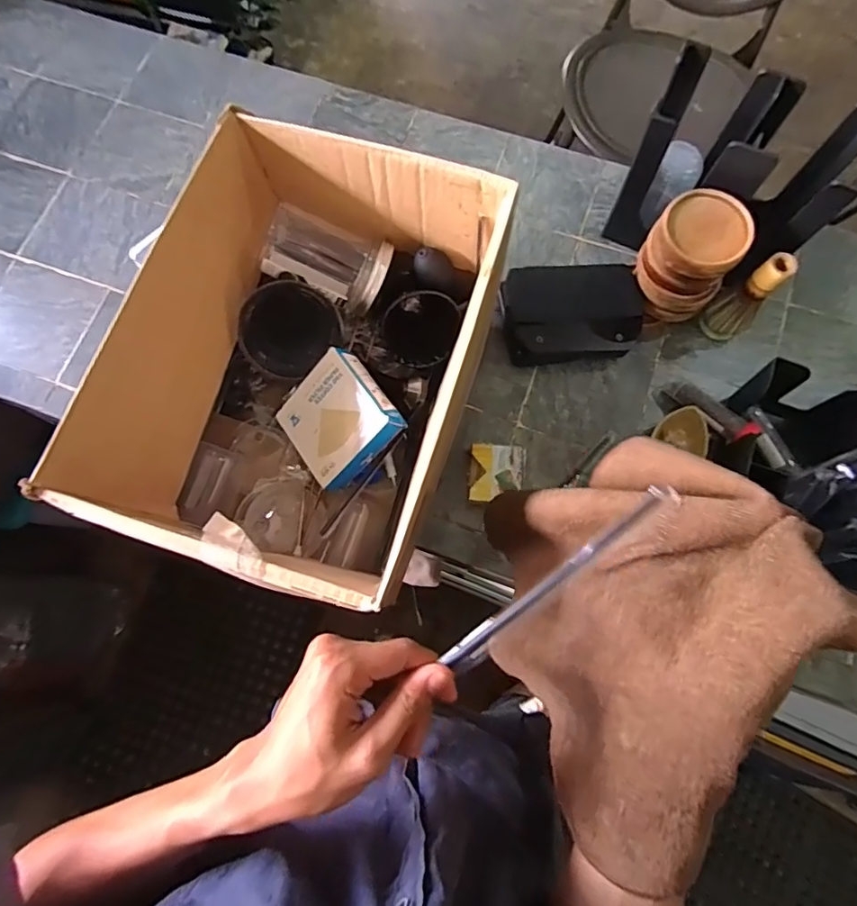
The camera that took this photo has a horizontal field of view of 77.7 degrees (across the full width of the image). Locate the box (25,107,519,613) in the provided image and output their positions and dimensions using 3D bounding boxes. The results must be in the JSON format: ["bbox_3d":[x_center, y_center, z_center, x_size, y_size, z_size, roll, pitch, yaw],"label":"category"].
[{"bbox_3d":[-0.109,-0.075,0.550,0.290,0.224,0.391,17,75,5],"label":"box"}]

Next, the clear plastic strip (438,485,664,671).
[{"bbox_3d":[0.070,0.074,0.307,0.157,0.008,0.012,-42,78,10],"label":"clear plastic strip"}]

